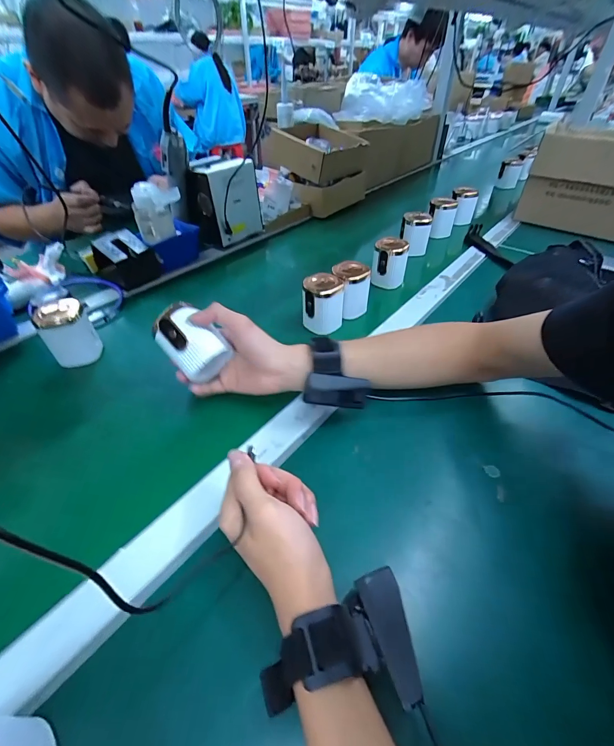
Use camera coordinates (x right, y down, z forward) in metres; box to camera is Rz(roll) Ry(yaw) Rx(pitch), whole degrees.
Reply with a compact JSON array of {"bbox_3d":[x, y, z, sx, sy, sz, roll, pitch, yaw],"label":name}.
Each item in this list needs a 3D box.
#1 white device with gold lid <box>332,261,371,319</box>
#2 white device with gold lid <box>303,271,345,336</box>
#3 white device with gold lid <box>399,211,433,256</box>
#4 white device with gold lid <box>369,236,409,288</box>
[{"bbox_3d":[0.067,-0.132,0.529,0.061,0.072,0.051,-23,49,-23],"label":"white device with gold lid"},{"bbox_3d":[0.025,-0.106,0.504,0.057,0.076,0.051,11,45,11],"label":"white device with gold lid"},{"bbox_3d":[0.228,-0.296,0.706,0.060,0.069,0.068,11,45,11],"label":"white device with gold lid"},{"bbox_3d":[0.146,-0.197,0.599,0.058,0.068,0.053,6,44,5],"label":"white device with gold lid"}]

